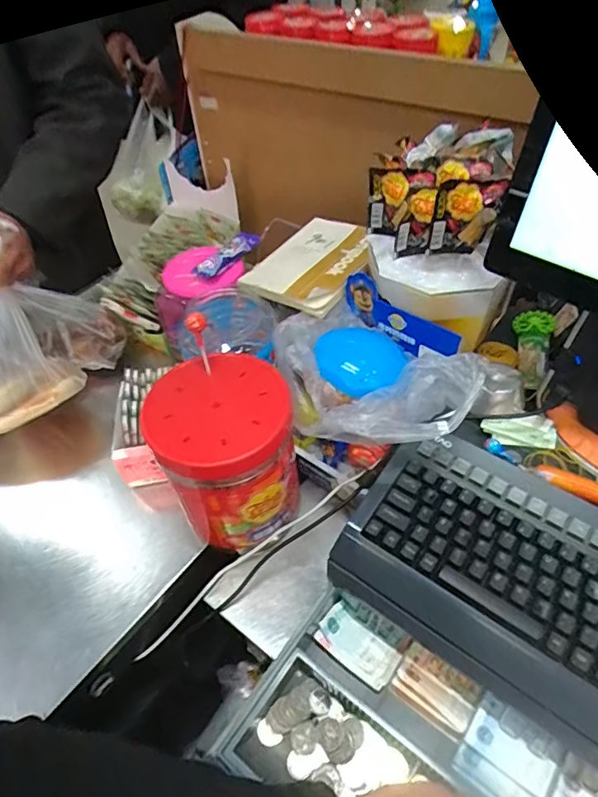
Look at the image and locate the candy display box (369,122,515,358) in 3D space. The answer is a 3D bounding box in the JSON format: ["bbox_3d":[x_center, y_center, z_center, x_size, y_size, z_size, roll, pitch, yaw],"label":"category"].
[{"bbox_3d":[0.160,-0.188,0.567,0.163,0.176,0.124,13,52,14],"label":"candy display box"}]

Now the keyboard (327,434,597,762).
[{"bbox_3d":[0.236,0.187,0.431,0.402,0.069,0.184,29,57,25],"label":"keyboard"}]

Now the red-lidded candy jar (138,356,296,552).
[{"bbox_3d":[-0.081,0.062,0.559,0.137,0.172,0.145,-2,50,2],"label":"red-lidded candy jar"}]

